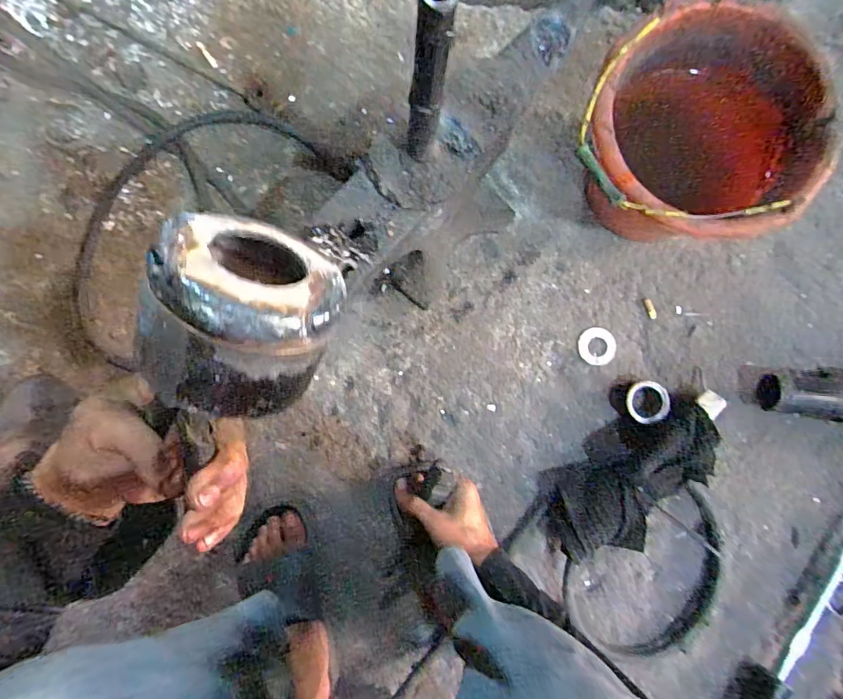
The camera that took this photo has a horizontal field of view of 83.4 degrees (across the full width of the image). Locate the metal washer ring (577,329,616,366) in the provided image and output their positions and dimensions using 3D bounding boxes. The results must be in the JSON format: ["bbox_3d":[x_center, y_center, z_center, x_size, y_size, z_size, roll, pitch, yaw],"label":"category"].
[{"bbox_3d":[0.265,-0.005,0.710,0.057,0.007,0.057,1,81,-7],"label":"metal washer ring"}]

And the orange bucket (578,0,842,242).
[{"bbox_3d":[0.324,-0.261,0.626,0.285,0.212,0.272,0,87,0],"label":"orange bucket"}]

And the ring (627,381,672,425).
[{"bbox_3d":[0.323,0.076,0.673,0.057,0.011,0.060,-3,77,14],"label":"ring"}]

